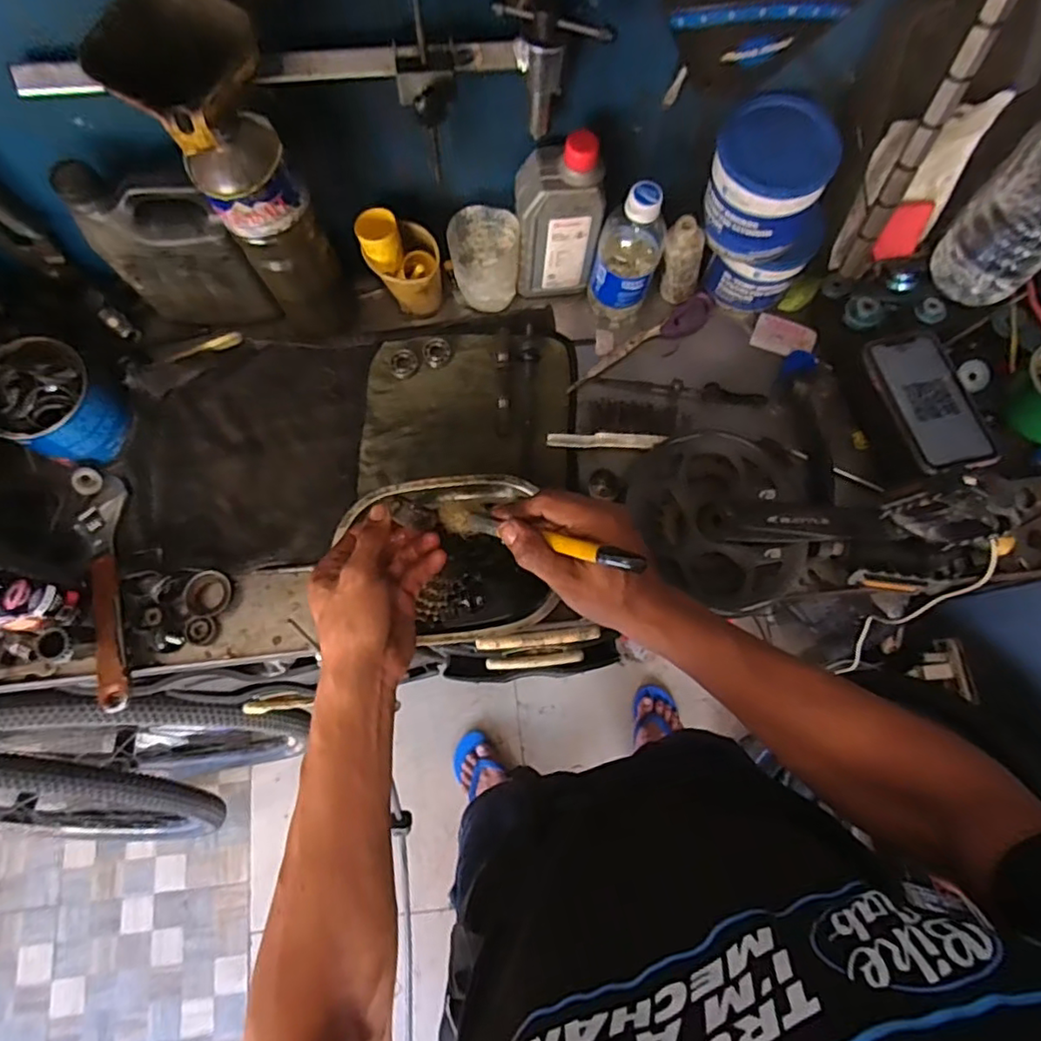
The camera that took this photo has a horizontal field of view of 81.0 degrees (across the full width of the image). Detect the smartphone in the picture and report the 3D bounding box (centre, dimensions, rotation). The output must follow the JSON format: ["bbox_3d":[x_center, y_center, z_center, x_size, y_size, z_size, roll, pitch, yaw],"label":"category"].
[{"bbox_3d":[0.402,-0.121,0.601,0.080,0.014,0.159,-13,68,-3],"label":"smartphone"}]

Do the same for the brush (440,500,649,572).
[{"bbox_3d":[0.007,0.012,0.448,0.171,0.019,0.022,12,72,32],"label":"brush"}]

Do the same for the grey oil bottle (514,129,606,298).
[{"bbox_3d":[0.036,-0.296,0.608,0.083,0.170,0.048,2,74,0],"label":"grey oil bottle"}]

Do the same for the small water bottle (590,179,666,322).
[{"bbox_3d":[0.110,-0.269,0.617,0.059,0.170,0.061,20,75,5],"label":"small water bottle"}]

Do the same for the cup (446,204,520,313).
[{"bbox_3d":[-0.037,-0.267,0.643,0.069,0.087,0.072,0,74,0],"label":"cup"}]

